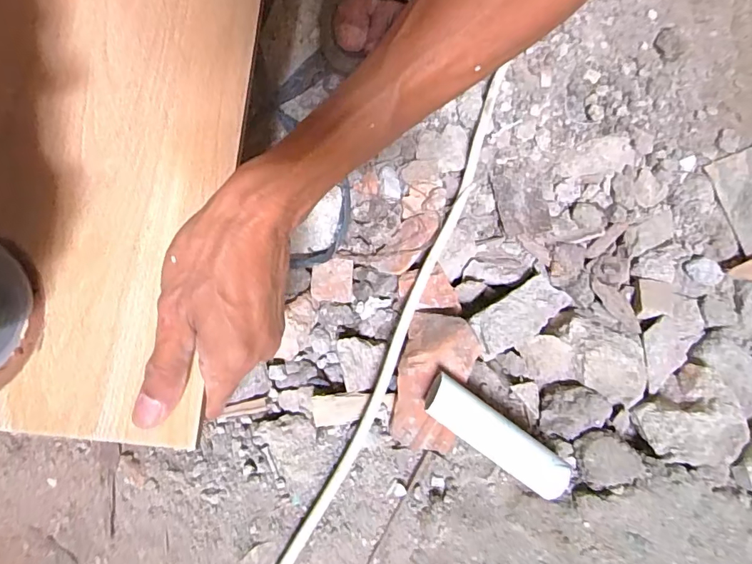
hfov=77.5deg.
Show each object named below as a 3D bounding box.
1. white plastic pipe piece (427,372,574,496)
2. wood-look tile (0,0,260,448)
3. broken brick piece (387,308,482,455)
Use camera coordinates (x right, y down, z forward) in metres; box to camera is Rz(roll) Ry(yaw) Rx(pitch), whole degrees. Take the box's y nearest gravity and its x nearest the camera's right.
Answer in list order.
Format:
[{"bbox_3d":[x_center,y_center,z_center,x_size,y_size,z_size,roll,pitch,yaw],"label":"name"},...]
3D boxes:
[{"bbox_3d":[0.090,0.118,0.357,0.118,0.038,0.030,35,78,8],"label":"white plastic pipe piece"},{"bbox_3d":[-0.281,-0.105,0.331,0.378,0.008,0.389,4,79,5],"label":"wood-look tile"},{"bbox_3d":[0.046,0.079,0.378,0.057,0.024,0.107,16,76,4],"label":"broken brick piece"}]

